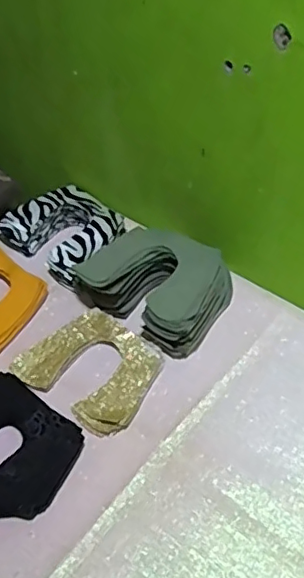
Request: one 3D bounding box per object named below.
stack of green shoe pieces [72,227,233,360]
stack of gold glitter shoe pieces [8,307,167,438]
[{"bbox_3d":[0.001,-0.009,0.770,0.179,0.068,0.149,22,51,24],"label":"stack of green shoe pieces"},{"bbox_3d":[-0.068,0.093,0.710,0.151,0.023,0.131,28,54,28],"label":"stack of gold glitter shoe pieces"}]

